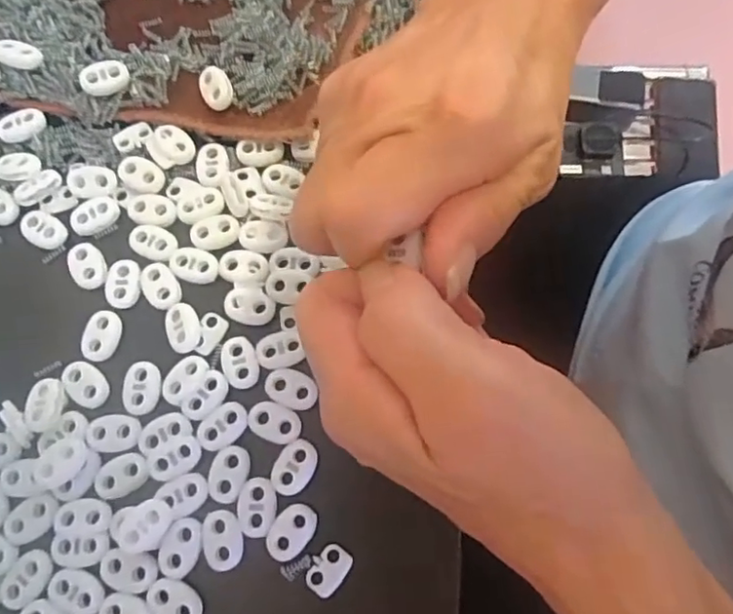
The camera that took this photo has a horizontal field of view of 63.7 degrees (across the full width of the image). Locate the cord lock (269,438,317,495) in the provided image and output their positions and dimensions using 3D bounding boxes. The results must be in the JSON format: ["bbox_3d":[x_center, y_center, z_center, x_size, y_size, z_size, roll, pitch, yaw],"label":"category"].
[{"bbox_3d":[-0.029,0.065,0.239,0.016,0.004,0.023,20,75,8],"label":"cord lock"}]

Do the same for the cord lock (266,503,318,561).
[{"bbox_3d":[-0.030,0.088,0.232,0.016,0.004,0.023,38,78,12],"label":"cord lock"}]

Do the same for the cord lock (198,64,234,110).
[{"bbox_3d":[-0.072,-0.105,0.284,0.015,0.009,0.020,-27,74,-6],"label":"cord lock"}]

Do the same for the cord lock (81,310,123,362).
[{"bbox_3d":[-0.117,0.013,0.260,0.014,0.005,0.022,12,74,6],"label":"cord lock"}]

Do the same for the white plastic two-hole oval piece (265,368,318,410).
[{"bbox_3d":[-0.032,0.034,0.249,0.022,0.004,0.015,18,74,7],"label":"white plastic two-hole oval piece"}]

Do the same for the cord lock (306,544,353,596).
[{"bbox_3d":[-0.015,0.102,0.230,0.014,0.004,0.019,38,78,12],"label":"cord lock"}]

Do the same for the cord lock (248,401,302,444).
[{"bbox_3d":[-0.038,0.048,0.244,0.022,0.004,0.015,19,75,8],"label":"cord lock"}]

